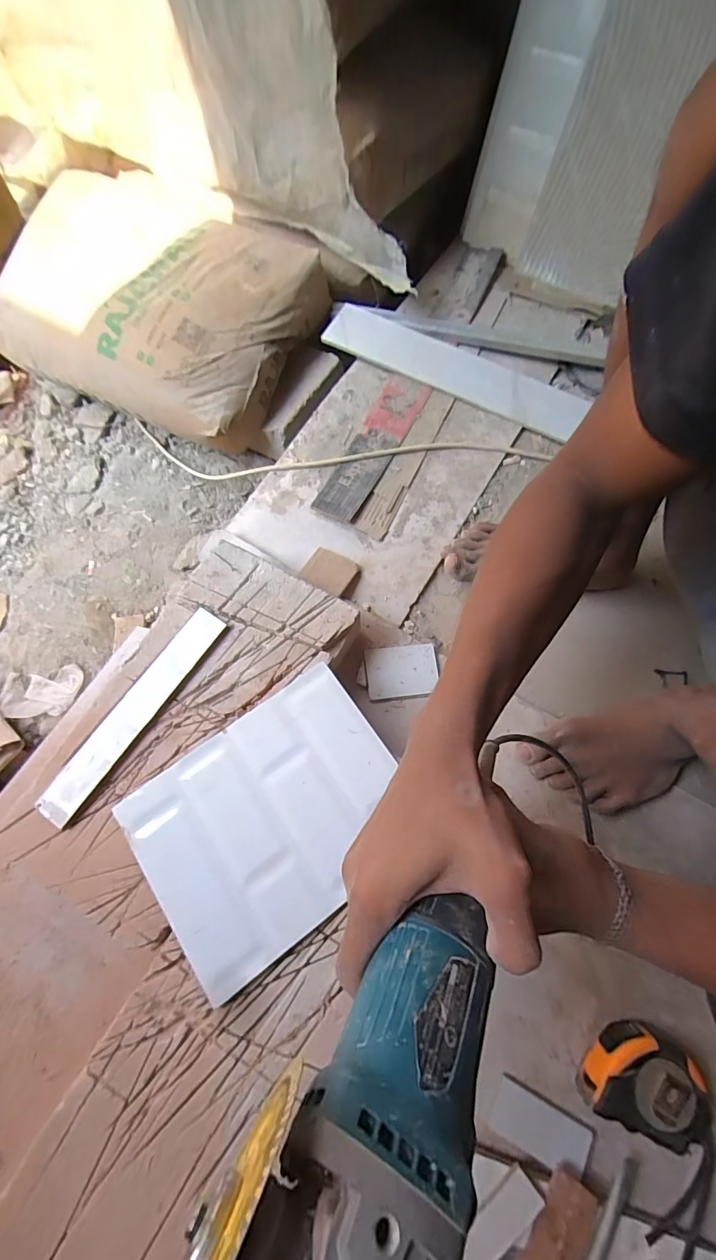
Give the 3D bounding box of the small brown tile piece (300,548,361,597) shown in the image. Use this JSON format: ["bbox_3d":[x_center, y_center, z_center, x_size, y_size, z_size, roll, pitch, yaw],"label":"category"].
[{"bbox_3d":[-0.036,-0.078,0.582,0.065,0.018,0.054,28,73,11],"label":"small brown tile piece"}]

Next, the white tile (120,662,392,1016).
[{"bbox_3d":[-0.080,0.177,0.414,0.245,0.011,0.194,-34,73,-9],"label":"white tile"}]

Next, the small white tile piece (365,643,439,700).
[{"bbox_3d":[0.054,0.050,0.538,0.086,0.008,0.062,-7,70,-1],"label":"small white tile piece"}]

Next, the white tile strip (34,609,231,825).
[{"bbox_3d":[-0.231,0.081,0.453,0.043,0.010,0.243,32,75,12],"label":"white tile strip"}]

